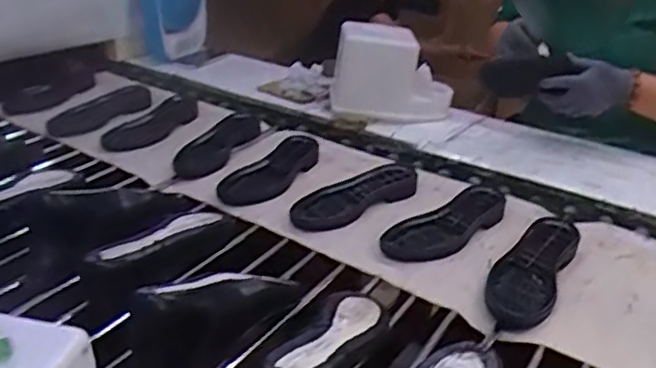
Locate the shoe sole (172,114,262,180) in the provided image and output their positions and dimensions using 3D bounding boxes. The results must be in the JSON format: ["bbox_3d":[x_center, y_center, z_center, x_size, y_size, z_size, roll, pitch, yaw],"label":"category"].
[{"bbox_3d":[-0.223,-0.079,1.323,0.096,0.048,0.273,10,30,19],"label":"shoe sole"}]

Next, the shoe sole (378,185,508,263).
[{"bbox_3d":[0.199,0.060,1.040,0.267,0.023,0.100,-24,35,-36],"label":"shoe sole"}]

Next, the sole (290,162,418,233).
[{"bbox_3d":[0.045,0.015,1.113,0.255,0.027,0.101,-19,32,-30],"label":"sole"}]

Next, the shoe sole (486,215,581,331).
[{"bbox_3d":[0.295,0.117,0.925,0.089,0.023,0.257,15,32,28],"label":"shoe sole"}]

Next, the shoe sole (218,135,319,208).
[{"bbox_3d":[-0.100,-0.032,1.198,0.108,0.022,0.258,12,31,24],"label":"shoe sole"}]

